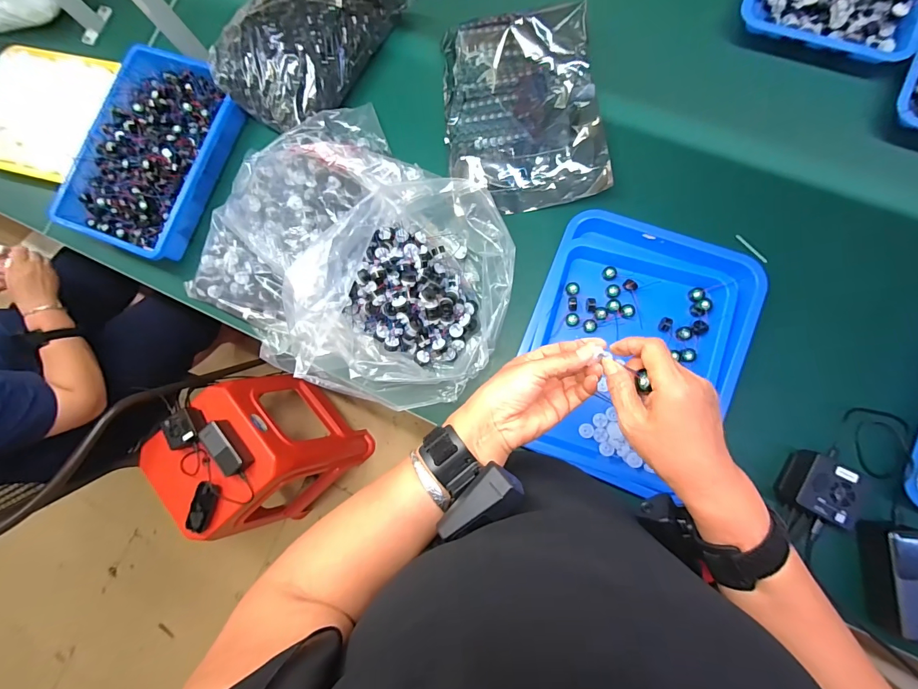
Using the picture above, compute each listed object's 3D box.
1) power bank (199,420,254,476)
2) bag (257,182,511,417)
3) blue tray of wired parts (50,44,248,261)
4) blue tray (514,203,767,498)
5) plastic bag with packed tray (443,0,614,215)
[{"bbox_3d":[-0.552,0.241,0.913,0.060,0.039,0.133,-38,80,1],"label":"power bank"},{"bbox_3d":[-0.058,-0.081,0.558,0.282,0.161,0.349,28,87,9],"label":"bag"},{"bbox_3d":[-0.559,-0.352,0.710,0.246,0.059,0.361,21,86,9],"label":"blue tray of wired parts"},{"bbox_3d":[0.260,-0.012,0.585,0.296,0.037,0.417,21,86,9],"label":"blue tray"},{"bbox_3d":[0.102,-0.397,0.647,0.246,0.051,0.335,-5,82,6],"label":"plastic bag with packed tray"}]

